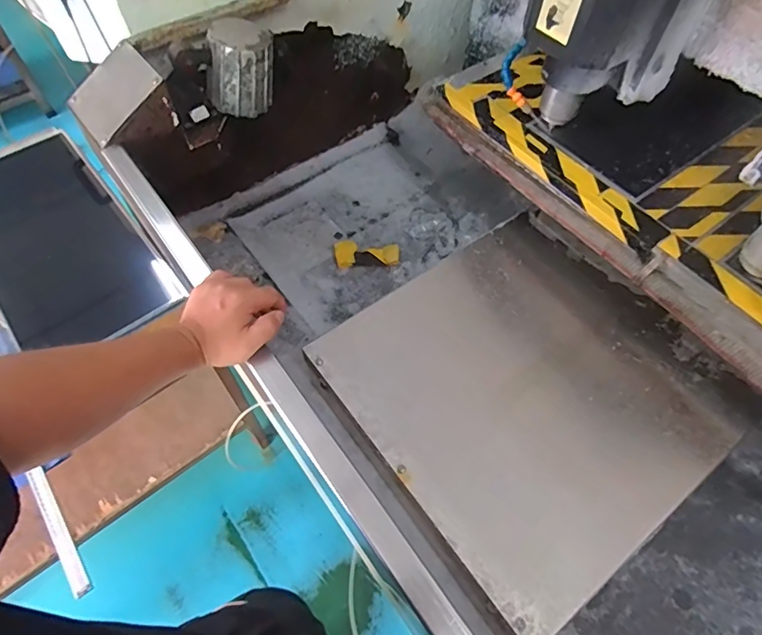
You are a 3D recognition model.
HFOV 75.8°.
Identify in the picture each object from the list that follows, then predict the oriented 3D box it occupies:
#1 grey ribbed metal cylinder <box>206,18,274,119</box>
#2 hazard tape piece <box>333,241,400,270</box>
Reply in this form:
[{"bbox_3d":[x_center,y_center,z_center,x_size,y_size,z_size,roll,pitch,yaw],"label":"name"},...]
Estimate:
[{"bbox_3d":[-0.228,-0.407,0.800,0.111,0.113,0.097,-6,59,-4],"label":"grey ribbed metal cylinder"},{"bbox_3d":[-0.030,-0.135,1.020,0.131,0.018,0.066,-2,58,-2],"label":"hazard tape piece"}]

